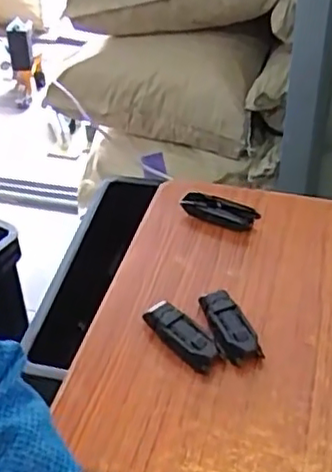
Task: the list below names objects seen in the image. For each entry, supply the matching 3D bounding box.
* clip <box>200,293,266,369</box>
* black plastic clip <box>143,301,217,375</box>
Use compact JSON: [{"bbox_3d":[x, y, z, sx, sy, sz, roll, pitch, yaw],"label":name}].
[{"bbox_3d":[0.044,0.063,0.444,0.026,0.021,0.059,-13,40,-12],"label":"clip"},{"bbox_3d":[0.011,0.069,0.438,0.020,0.024,0.060,-31,46,-30],"label":"black plastic clip"}]

